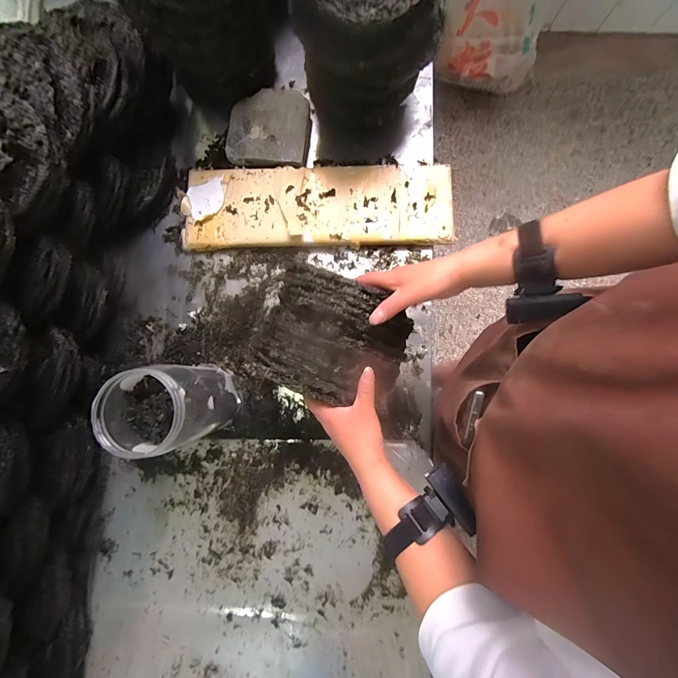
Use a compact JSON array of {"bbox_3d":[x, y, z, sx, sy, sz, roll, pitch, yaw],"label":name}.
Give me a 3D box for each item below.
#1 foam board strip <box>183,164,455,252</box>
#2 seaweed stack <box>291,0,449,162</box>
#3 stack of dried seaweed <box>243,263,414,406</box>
[{"bbox_3d":[-0.045,-0.253,0.639,0.503,0.048,0.161,-1,80,0],"label":"foam board strip"},{"bbox_3d":[0.048,-0.486,0.575,0.222,0.283,0.184,-1,84,1],"label":"seaweed stack"},{"bbox_3d":[-0.009,0.000,0.421,0.187,0.070,0.147,21,81,4],"label":"stack of dried seaweed"}]

